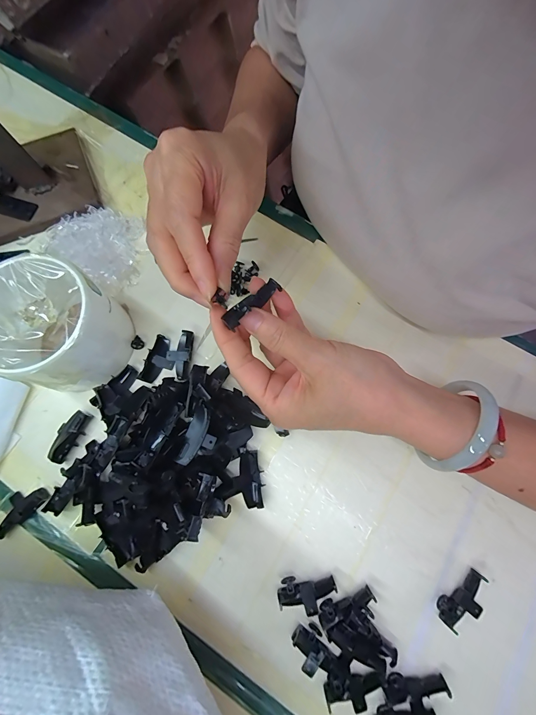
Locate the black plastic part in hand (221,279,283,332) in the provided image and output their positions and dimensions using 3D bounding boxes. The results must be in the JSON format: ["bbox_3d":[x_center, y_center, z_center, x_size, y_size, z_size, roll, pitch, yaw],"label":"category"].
[{"bbox_3d":[-0.010,-0.035,0.190,0.039,0.008,0.012,-39,78,-15],"label":"black plastic part in hand"}]

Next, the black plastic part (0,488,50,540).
[{"bbox_3d":[-0.191,0.114,0.234,0.043,0.011,0.023,-41,79,-9],"label":"black plastic part"}]

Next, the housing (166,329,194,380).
[{"bbox_3d":[-0.076,-0.002,0.261,0.022,0.011,0.041,5,76,2],"label":"housing"}]

